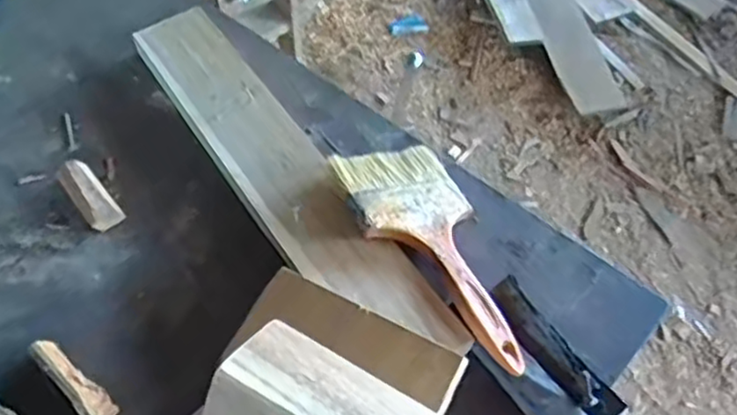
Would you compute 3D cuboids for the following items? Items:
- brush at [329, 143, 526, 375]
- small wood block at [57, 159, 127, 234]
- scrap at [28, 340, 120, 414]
[{"bbox_3d":[0.047,0.028,0.452,0.083,0.018,0.184,-11,52,-29],"label":"brush"},{"bbox_3d":[-0.209,-0.011,0.505,0.024,0.012,0.068,-35,60,-22],"label":"small wood block"},{"bbox_3d":[-0.183,0.106,0.417,0.019,0.014,0.070,-39,62,-24],"label":"scrap"}]

